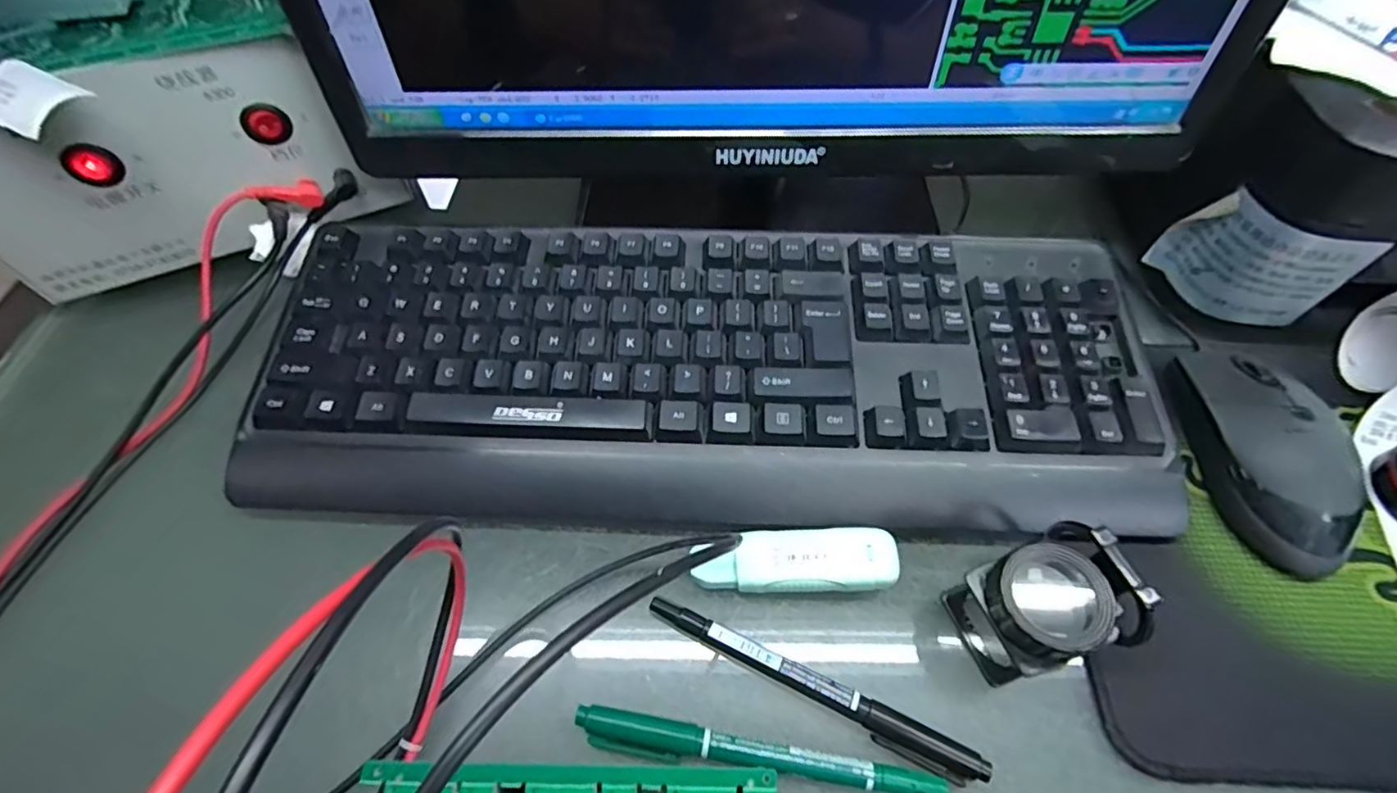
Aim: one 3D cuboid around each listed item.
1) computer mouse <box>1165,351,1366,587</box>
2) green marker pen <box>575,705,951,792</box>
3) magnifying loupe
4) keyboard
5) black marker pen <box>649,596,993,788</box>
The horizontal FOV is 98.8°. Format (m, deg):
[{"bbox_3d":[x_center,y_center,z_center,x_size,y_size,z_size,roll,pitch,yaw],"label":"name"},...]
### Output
[{"bbox_3d":[0.267,0.025,0.278,0.052,0.032,0.107,-2,58,-2],"label":"computer mouse"},{"bbox_3d":[0.022,0.137,0.225,0.137,0.007,0.014,9,58,5],"label":"green marker pen"},{"bbox_3d":[0.132,0.081,0.231,0.055,0.050,0.045,-18,66,-8],"label":"magnifying loupe"},{"bbox_3d":[0.005,-0.017,0.300,0.425,0.027,0.162,3,64,0],"label":"keyboard"},{"bbox_3d":[0.044,0.115,0.238,0.137,0.010,0.013,23,60,13],"label":"black marker pen"}]

